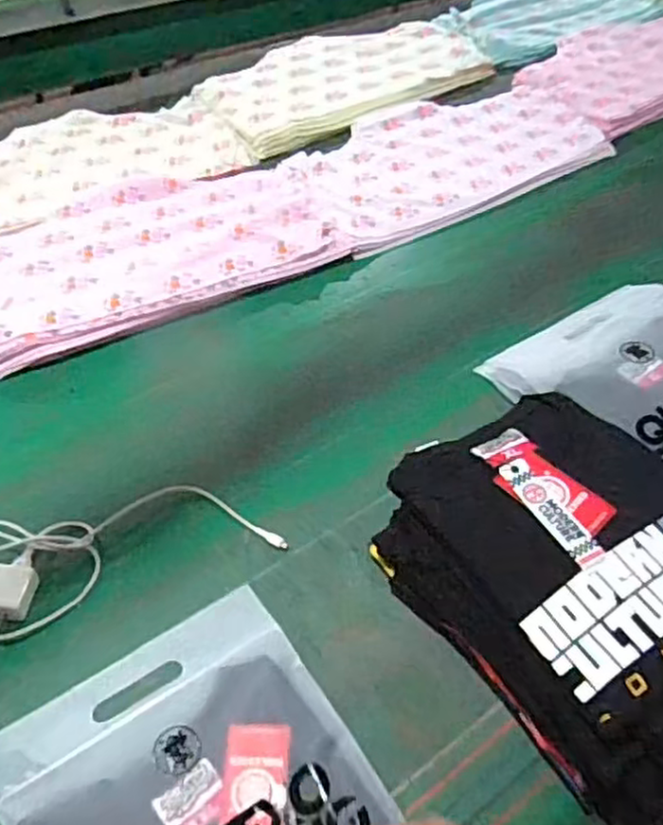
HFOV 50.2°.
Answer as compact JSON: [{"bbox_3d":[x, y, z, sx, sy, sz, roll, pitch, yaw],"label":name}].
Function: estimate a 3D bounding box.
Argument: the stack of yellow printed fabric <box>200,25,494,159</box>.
[{"bbox_3d":[0.030,-0.588,1.223,0.510,0.030,0.254,-27,54,-22],"label":"stack of yellow printed fabric"}]

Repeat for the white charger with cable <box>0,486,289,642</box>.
[{"bbox_3d":[-0.206,0.118,0.656,0.296,0.030,0.114,-17,51,-15],"label":"white charger with cable"}]

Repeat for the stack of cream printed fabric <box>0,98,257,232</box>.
[{"bbox_3d":[-0.383,-0.371,1.043,0.473,0.027,0.254,-27,55,-23],"label":"stack of cream printed fabric"}]

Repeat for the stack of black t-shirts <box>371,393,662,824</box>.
[{"bbox_3d":[0.210,0.127,0.603,0.240,0.111,0.304,-30,56,-24],"label":"stack of black t-shirts"}]

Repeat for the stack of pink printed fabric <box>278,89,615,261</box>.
[{"bbox_3d":[0.175,-0.407,1.116,0.531,0.038,0.286,-26,54,-22],"label":"stack of pink printed fabric"}]

